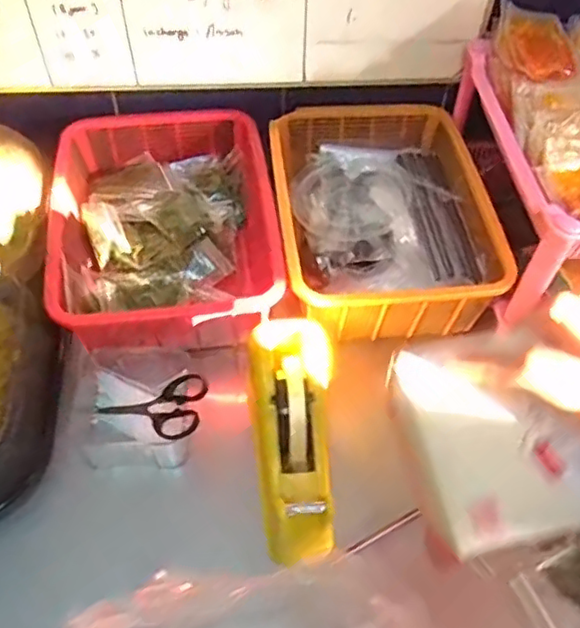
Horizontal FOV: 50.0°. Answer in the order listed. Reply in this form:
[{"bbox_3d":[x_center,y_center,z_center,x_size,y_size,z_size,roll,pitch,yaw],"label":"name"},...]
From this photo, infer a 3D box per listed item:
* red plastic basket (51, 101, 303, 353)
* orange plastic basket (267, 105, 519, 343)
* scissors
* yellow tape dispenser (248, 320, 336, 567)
[{"bbox_3d":[-0.136,-0.095,0.698,0.227,0.099,0.304,-7,54,-8],"label":"red plastic basket"},{"bbox_3d":[0.098,-0.108,0.713,0.225,0.095,0.296,-2,53,-4],"label":"orange plastic basket"},{"bbox_3d":[-0.129,0.086,0.580,0.124,0.016,0.061,-6,47,30],"label":"scissors"},{"bbox_3d":[0.004,0.099,0.529,0.071,0.069,0.199,-1,53,-4],"label":"yellow tape dispenser"}]

